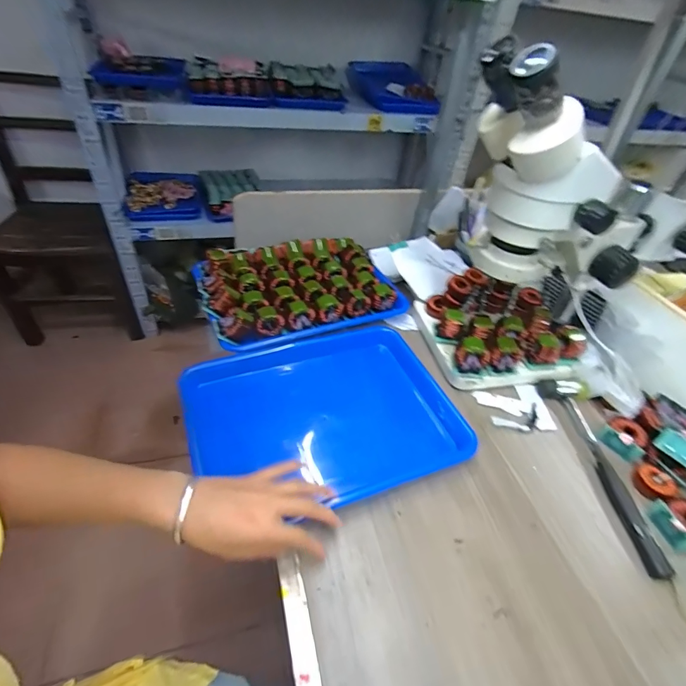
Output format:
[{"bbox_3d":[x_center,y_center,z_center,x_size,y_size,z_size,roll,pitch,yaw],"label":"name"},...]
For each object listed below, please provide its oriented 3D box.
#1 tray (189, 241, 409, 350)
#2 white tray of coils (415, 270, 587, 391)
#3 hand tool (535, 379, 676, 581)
[{"bbox_3d":[-0.078,-0.104,0.687,0.327,0.043,0.238,-14,47,-22],"label":"tray"},{"bbox_3d":[0.248,-0.029,0.621,0.211,0.077,0.182,-4,44,-12],"label":"white tray of coils"},{"bbox_3d":[0.328,0.152,0.496,0.056,0.021,0.262,4,43,-4],"label":"hand tool"}]

